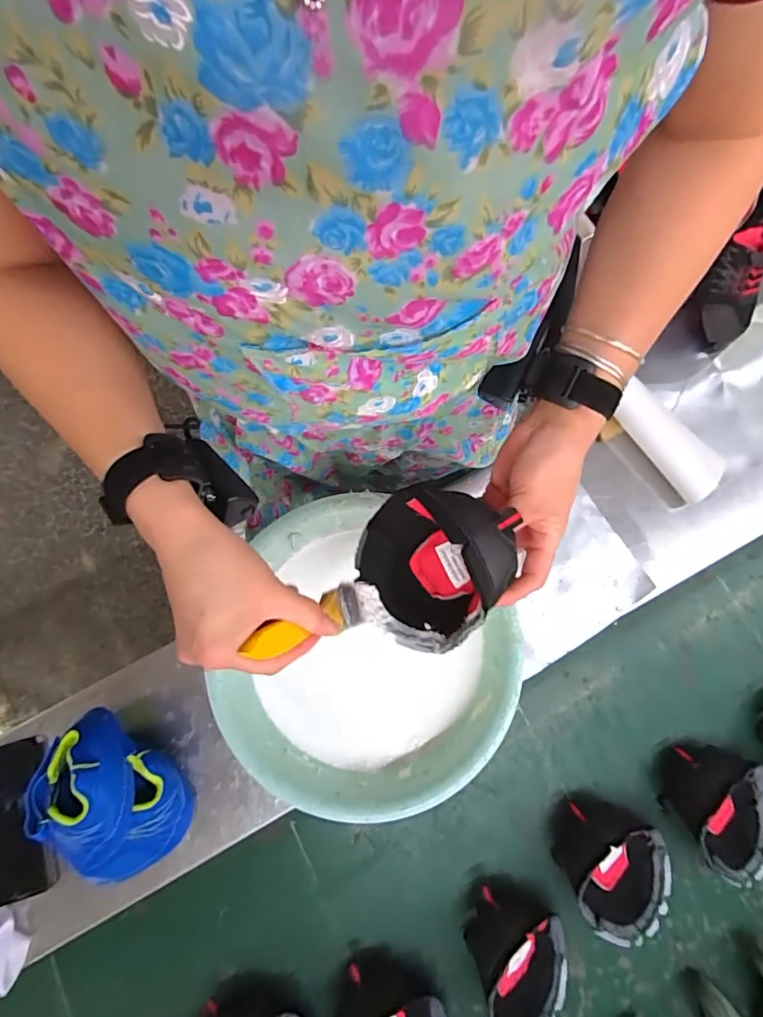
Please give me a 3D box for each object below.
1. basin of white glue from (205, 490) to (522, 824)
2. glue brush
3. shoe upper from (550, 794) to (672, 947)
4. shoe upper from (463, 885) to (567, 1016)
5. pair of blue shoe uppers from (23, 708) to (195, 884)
[{"bbox_3d":[-0.024,0.164,0.538,0.296,0.113,0.270,-1,77,2],"label":"basin of white glue"},{"bbox_3d":[-0.044,0.082,0.367,0.016,0.146,0.037,-35,76,26],"label":"glue brush"},{"bbox_3d":[0.256,0.394,0.543,0.144,0.063,0.124,28,80,8],"label":"shoe upper"},{"bbox_3d":[0.147,0.487,0.525,0.108,0.068,0.151,-17,77,-1],"label":"shoe upper"},{"bbox_3d":[-0.279,0.302,0.524,0.111,0.129,0.174,-21,77,-2],"label":"pair of blue shoe uppers"}]

